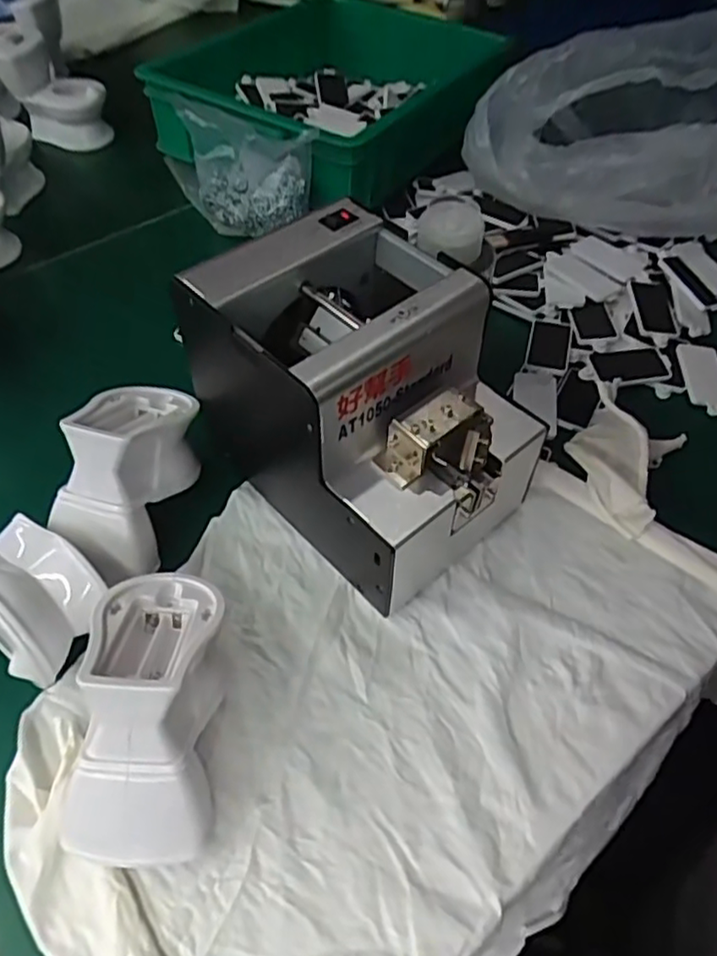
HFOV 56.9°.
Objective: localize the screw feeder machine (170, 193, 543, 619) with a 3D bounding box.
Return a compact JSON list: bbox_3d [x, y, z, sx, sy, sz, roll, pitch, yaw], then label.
[{"bbox_3d":[0.008,-0.040,0.392,0.124,0.146,0.186,-37,62,-26],"label":"screw feeder machine"}]

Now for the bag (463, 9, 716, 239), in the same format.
[{"bbox_3d":[0.259,-0.313,0.591,0.305,0.145,0.110,-7,53,-7],"label":"bag"}]

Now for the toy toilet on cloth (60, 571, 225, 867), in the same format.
[{"bbox_3d":[-0.103,0.106,0.317,0.070,0.084,0.129,1,52,-1],"label":"toy toilet on cloth"}]

